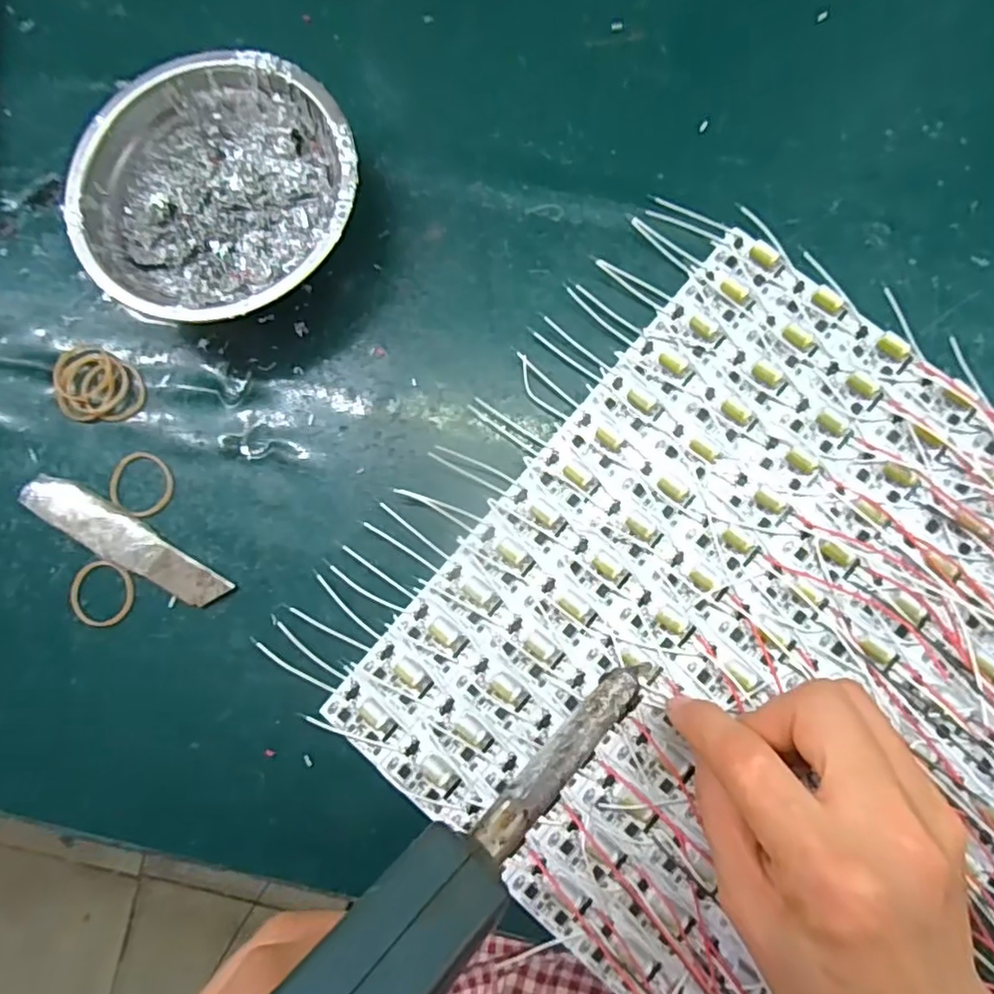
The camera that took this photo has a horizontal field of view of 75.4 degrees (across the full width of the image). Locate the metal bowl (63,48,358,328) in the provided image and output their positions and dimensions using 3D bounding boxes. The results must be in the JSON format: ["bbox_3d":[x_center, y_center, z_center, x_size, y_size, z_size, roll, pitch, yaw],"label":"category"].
[{"bbox_3d":[-0.124,-0.135,0.298,0.123,0.040,0.120,-1,81,4],"label":"metal bowl"}]

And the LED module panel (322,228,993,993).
[{"bbox_3d":[0.109,0.058,0.268,0.236,0.010,0.283,40,86,9],"label":"LED module panel"}]

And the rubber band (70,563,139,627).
[{"bbox_3d":[-0.181,0.044,0.294,0.030,0.005,0.030,-1,81,4],"label":"rubber band"}]

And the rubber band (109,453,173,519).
[{"bbox_3d":[-0.167,-0.006,0.300,0.032,0.004,0.029,29,84,8],"label":"rubber band"}]

